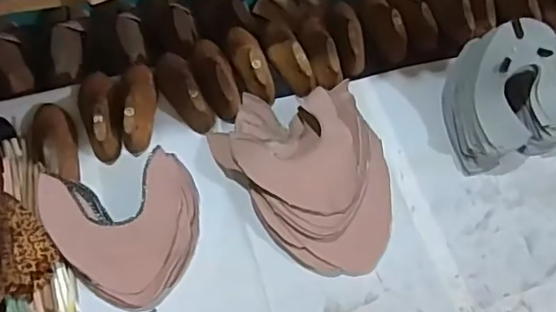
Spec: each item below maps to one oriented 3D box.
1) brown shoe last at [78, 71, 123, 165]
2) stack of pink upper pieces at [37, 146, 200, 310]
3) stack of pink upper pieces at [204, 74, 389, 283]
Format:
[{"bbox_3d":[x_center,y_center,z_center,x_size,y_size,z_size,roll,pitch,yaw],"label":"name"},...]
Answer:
[{"bbox_3d":[-0.245,-0.062,0.764,0.056,0.053,0.141,-14,66,-11],"label":"brown shoe last"},{"bbox_3d":[-0.180,0.091,0.685,0.181,0.068,0.175,-17,66,-12],"label":"stack of pink upper pieces"},{"bbox_3d":[0.042,0.023,0.740,0.214,0.052,0.276,-16,66,-11],"label":"stack of pink upper pieces"}]

